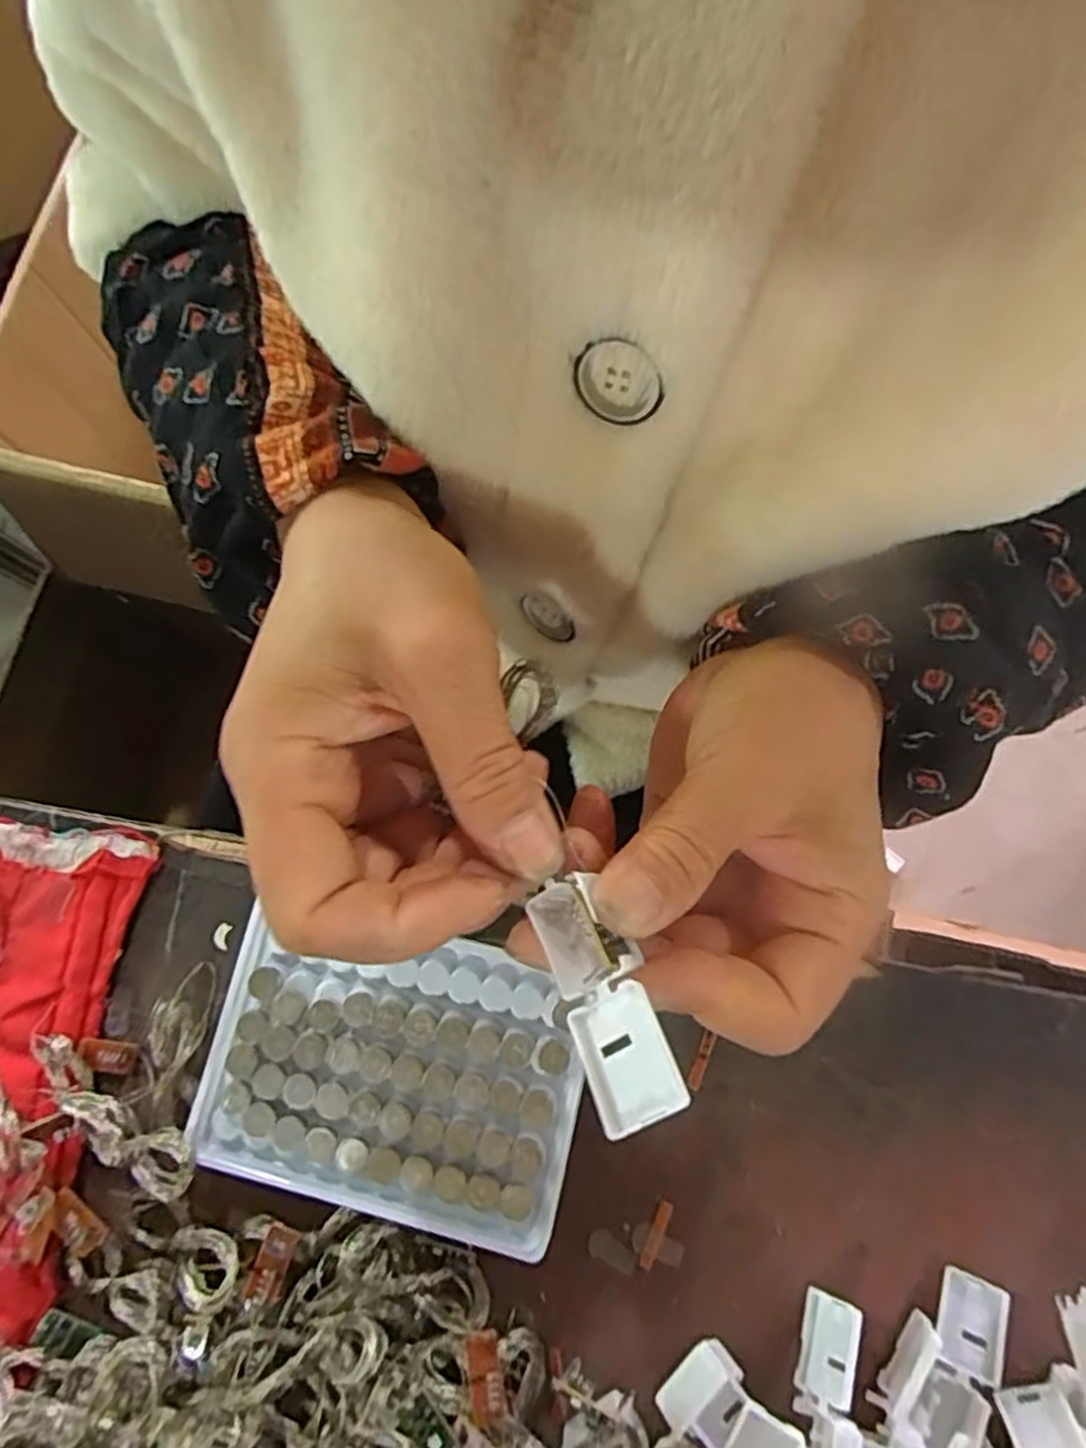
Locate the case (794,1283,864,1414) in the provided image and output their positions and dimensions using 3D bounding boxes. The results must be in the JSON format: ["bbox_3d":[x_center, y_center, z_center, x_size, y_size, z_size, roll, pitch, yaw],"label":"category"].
[{"bbox_3d":[0.094,0.204,0.249,0.007,0.020,0.029,32,65,-22],"label":"case"}]

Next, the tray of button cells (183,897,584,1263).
[{"bbox_3d":[-0.053,0.124,0.272,0.128,0.021,0.091,12,76,5],"label":"tray of button cells"}]

